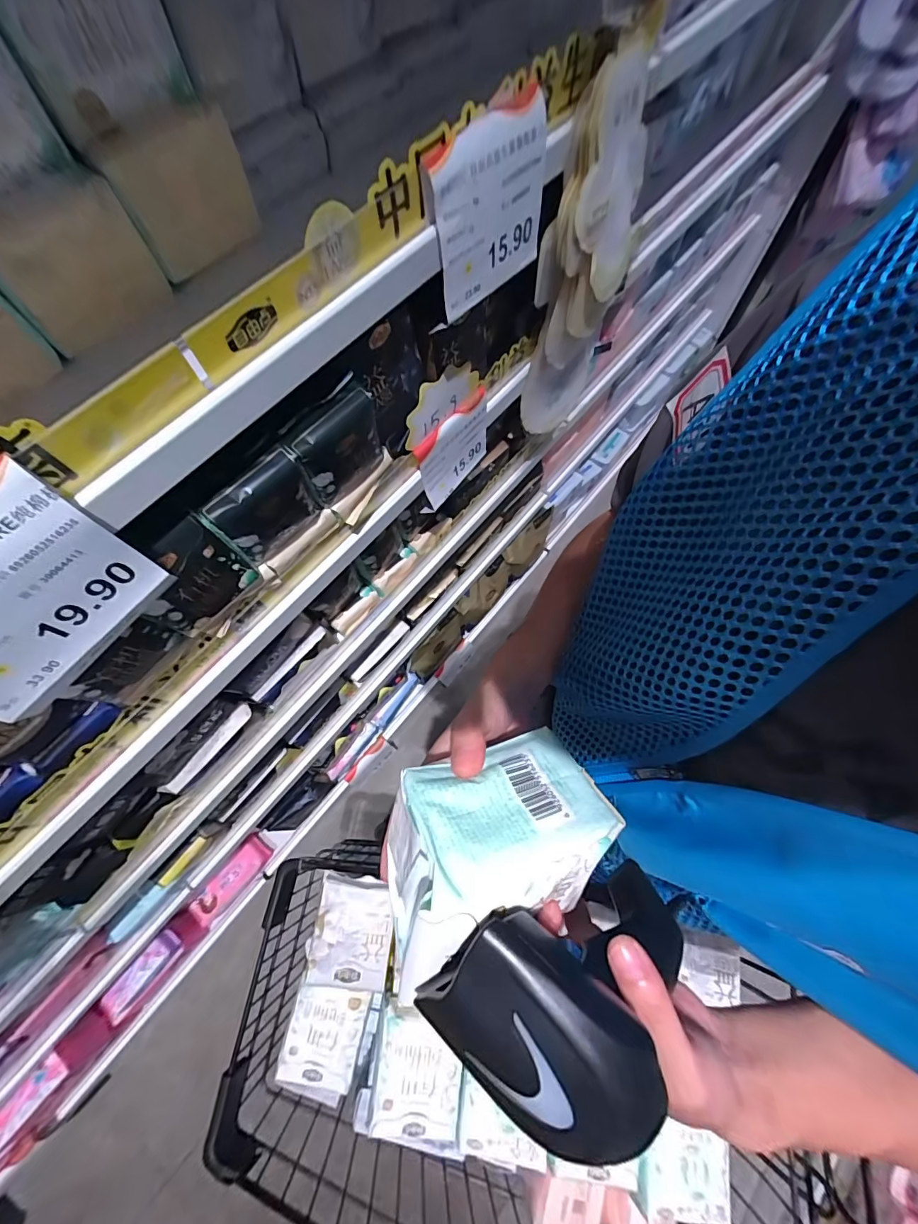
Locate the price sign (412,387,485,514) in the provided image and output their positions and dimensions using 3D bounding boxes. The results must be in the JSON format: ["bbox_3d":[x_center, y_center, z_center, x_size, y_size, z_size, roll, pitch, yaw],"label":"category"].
[{"bbox_3d":[-0.003,-0.229,0.613,0.011,0.129,0.138,35,75,17],"label":"price sign"}]

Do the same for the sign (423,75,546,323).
[{"bbox_3d":[0.032,-0.358,0.378,0.023,0.114,0.139,39,75,15],"label":"sign"}]

